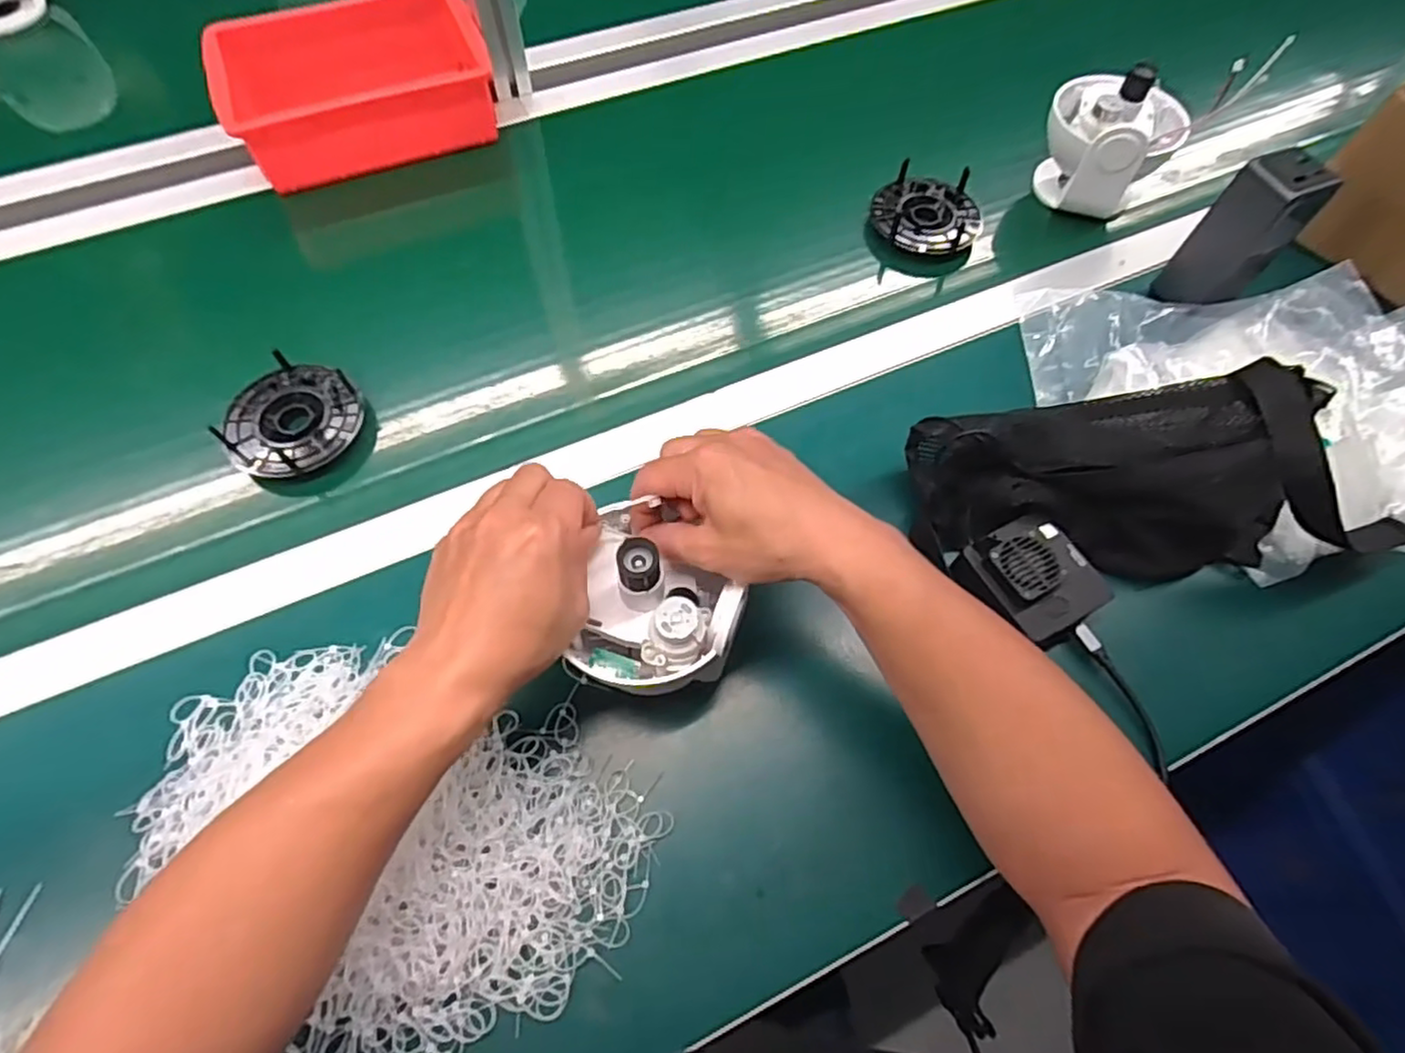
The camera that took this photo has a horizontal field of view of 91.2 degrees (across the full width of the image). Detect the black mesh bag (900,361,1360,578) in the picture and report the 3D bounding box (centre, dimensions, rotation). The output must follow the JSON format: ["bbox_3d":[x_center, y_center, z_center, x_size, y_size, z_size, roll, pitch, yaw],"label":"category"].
[{"bbox_3d":[0.281,-0.036,0.478,0.252,0.104,0.115,-1,63,-2],"label":"black mesh bag"}]

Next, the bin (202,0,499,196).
[{"bbox_3d":[-0.335,-0.435,0.675,0.242,0.081,0.160,-20,65,-11],"label":"bin"}]

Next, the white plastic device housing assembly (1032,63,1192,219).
[{"bbox_3d":[0.366,-0.348,0.630,0.106,0.119,0.105,25,65,11],"label":"white plastic device housing assembly"}]

